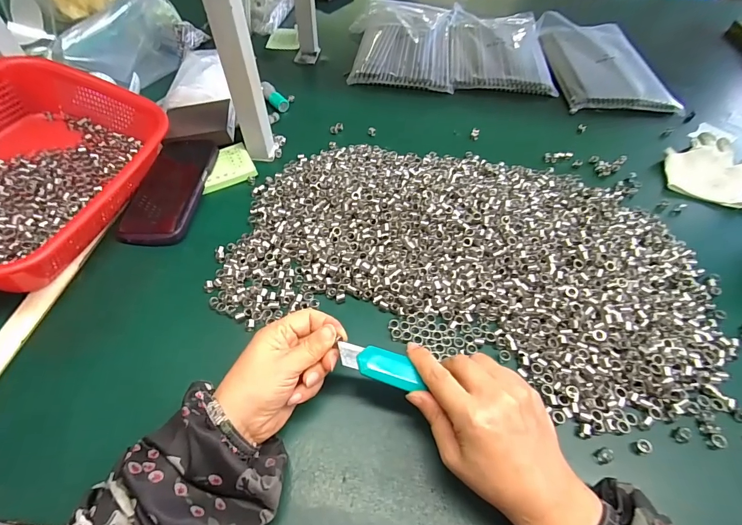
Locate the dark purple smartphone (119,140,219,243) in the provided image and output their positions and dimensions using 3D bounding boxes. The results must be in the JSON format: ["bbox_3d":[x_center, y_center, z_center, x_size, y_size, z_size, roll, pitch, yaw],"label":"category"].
[{"bbox_3d":[-0.252,-0.094,0.464,0.080,0.016,0.166,2,52,1],"label":"dark purple smartphone"}]

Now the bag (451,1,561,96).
[{"bbox_3d":[0.249,-0.432,0.739,0.183,0.024,0.315,5,52,4],"label":"bag"}]

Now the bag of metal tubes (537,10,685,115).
[{"bbox_3d":[0.433,-0.391,0.707,0.186,0.023,0.328,2,52,1],"label":"bag of metal tubes"}]

